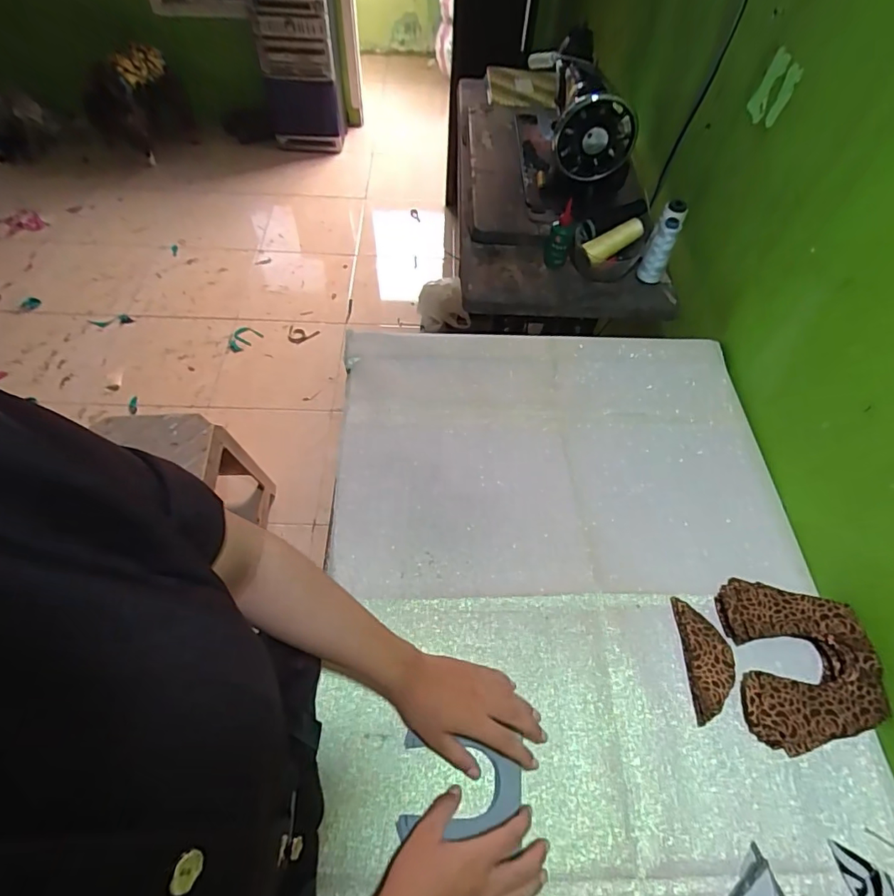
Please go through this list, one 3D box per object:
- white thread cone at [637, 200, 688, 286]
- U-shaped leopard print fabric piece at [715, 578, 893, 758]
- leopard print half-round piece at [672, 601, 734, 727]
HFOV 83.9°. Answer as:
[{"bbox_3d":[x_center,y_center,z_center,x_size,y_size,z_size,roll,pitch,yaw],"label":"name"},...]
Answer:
[{"bbox_3d":[0.386,-0.361,0.899,0.048,0.132,0.050,24,59,12],"label":"white thread cone"},{"bbox_3d":[0.391,0.234,0.552,0.138,0.043,0.171,2,57,-2],"label":"U-shaped leopard print fabric piece"},{"bbox_3d":[0.292,0.236,0.559,0.050,0.015,0.125,2,57,-2],"label":"leopard print half-round piece"}]

